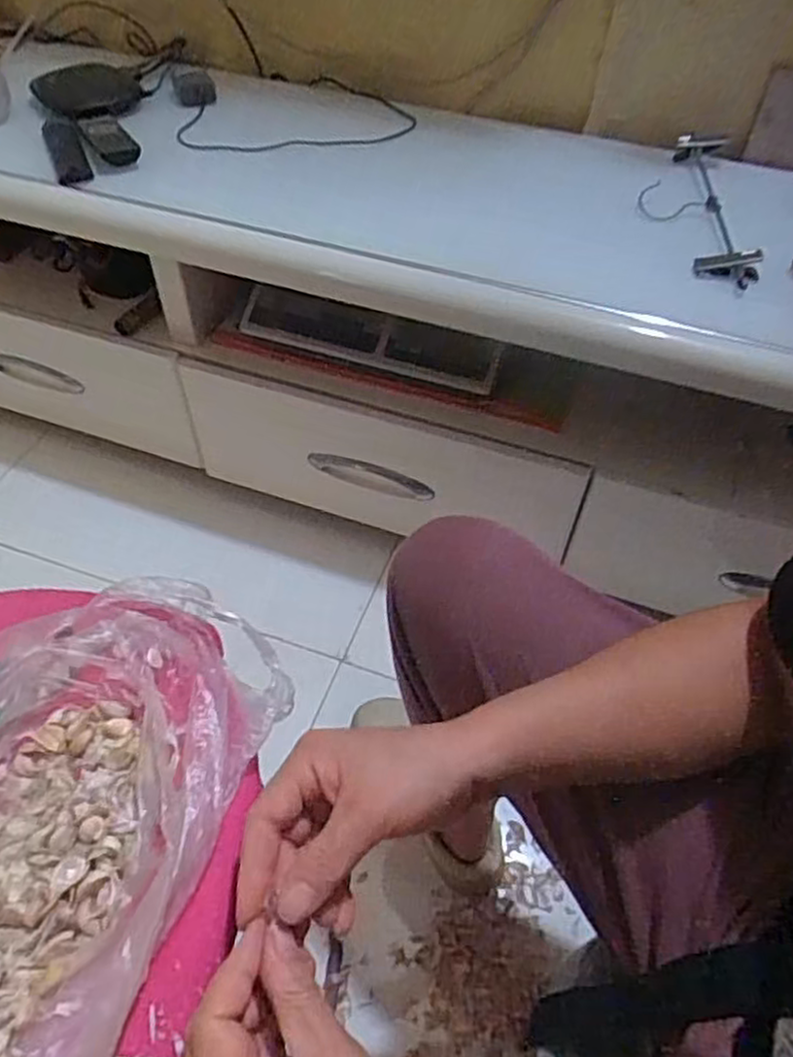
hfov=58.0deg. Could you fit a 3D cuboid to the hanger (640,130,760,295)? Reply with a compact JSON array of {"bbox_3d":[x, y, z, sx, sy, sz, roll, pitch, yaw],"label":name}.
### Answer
[{"bbox_3d":[0.349,-0.386,0.844,0.106,0.041,0.353,9,52,6],"label":"hanger"}]

